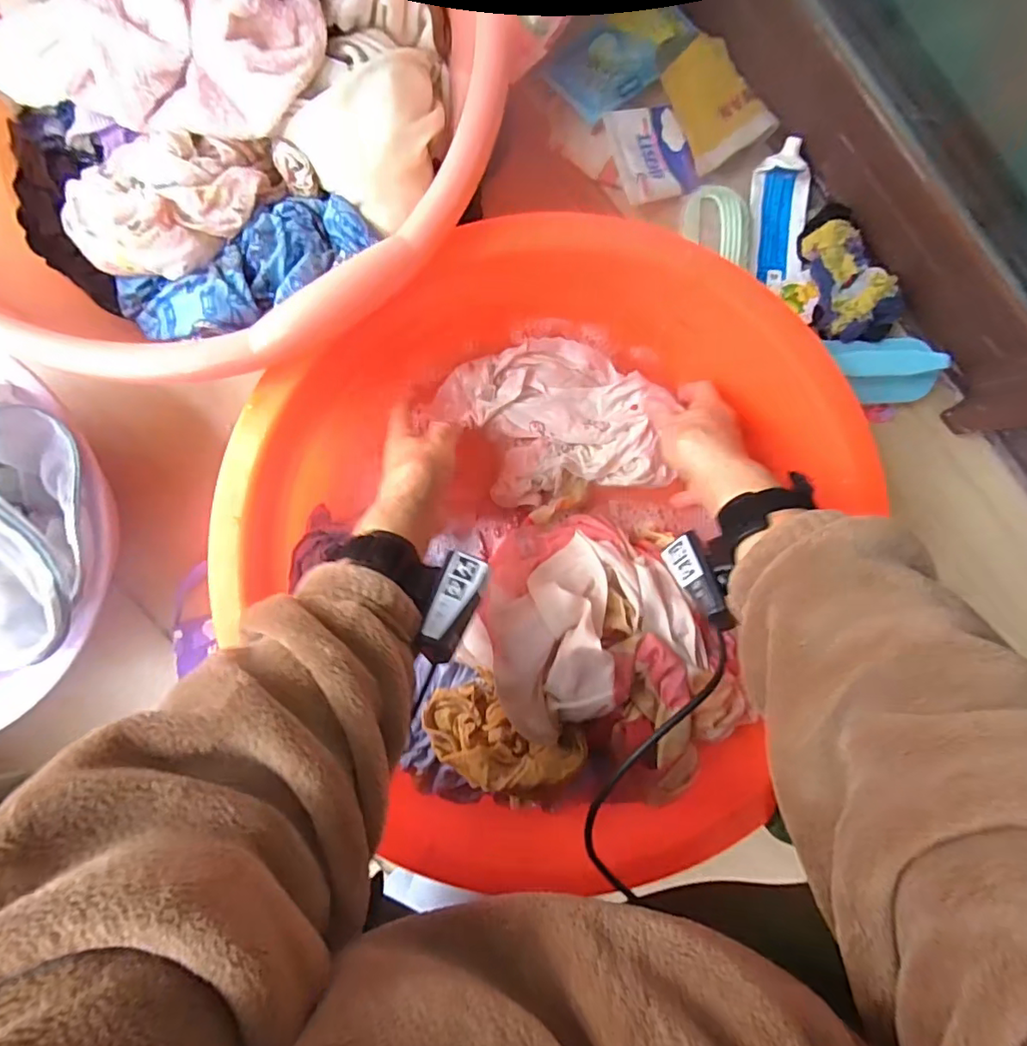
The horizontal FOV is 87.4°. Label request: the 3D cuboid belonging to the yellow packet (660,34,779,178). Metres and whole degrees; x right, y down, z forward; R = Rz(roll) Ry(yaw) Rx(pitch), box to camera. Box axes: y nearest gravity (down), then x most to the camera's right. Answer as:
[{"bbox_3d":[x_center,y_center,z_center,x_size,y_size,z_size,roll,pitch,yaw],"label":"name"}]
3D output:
[{"bbox_3d":[0.172,-0.359,0.457,0.064,0.005,0.091,-26,102,14],"label":"yellow packet"}]

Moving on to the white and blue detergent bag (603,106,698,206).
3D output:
[{"bbox_3d":[0.121,-0.322,0.468,0.070,0.015,0.075,-19,95,-2],"label":"white and blue detergent bag"}]

